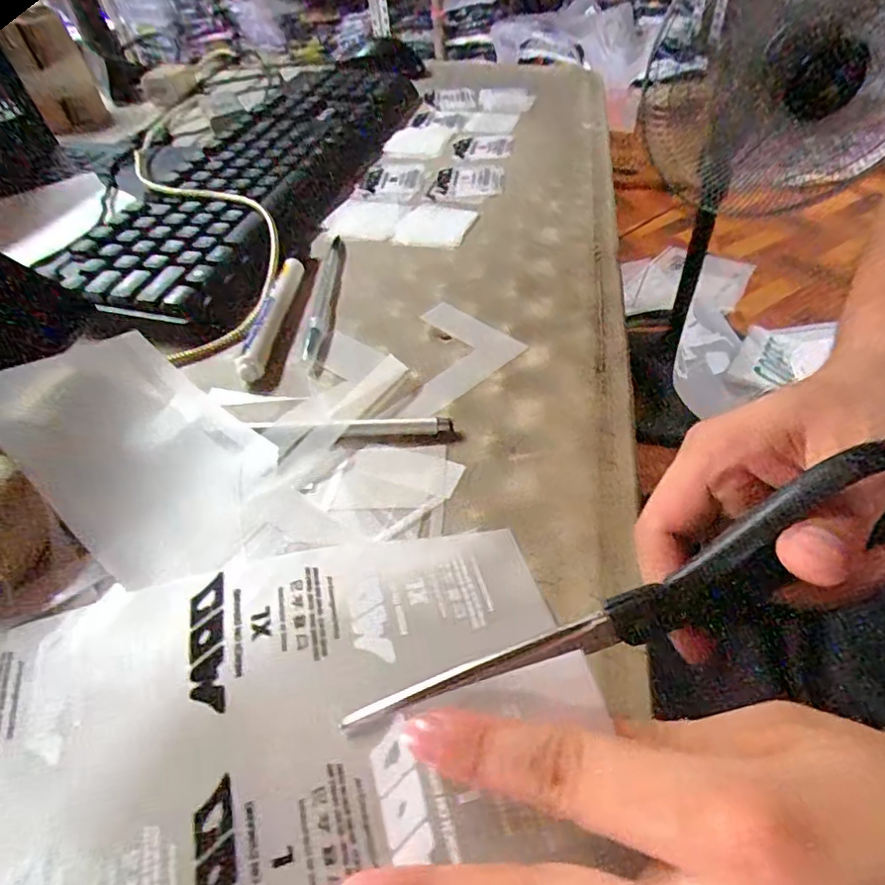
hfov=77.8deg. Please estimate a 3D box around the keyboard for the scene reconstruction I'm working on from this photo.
[{"bbox_3d":[-0.146,-0.249,0.479,0.155,0.036,0.467,7,47,11],"label":"keyboard"}]

